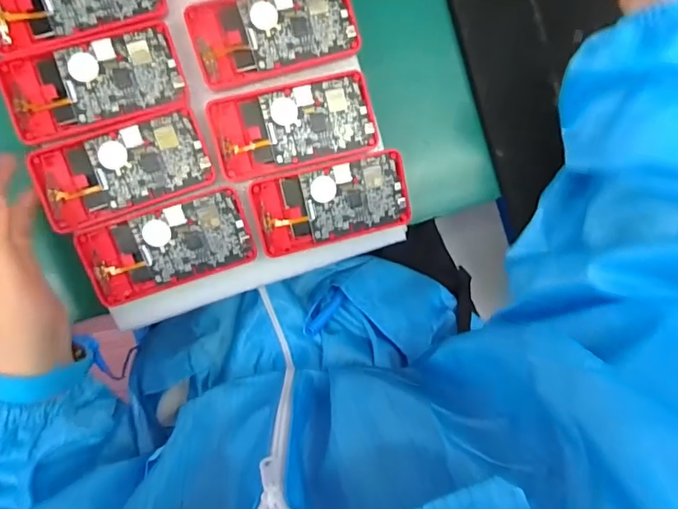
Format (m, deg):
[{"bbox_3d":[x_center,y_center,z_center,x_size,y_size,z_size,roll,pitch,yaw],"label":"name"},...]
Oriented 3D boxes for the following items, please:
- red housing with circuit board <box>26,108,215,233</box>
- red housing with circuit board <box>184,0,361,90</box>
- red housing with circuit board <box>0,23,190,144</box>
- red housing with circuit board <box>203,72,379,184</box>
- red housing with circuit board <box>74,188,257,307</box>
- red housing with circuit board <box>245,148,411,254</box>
[{"bbox_3d":[-0.157,-0.063,0.346,0.119,0.012,0.061,-20,96,-4],"label":"red housing with circuit board"},{"bbox_3d":[-0.047,-0.168,0.355,0.120,0.012,0.063,-17,96,-5],"label":"red housing with circuit board"},{"bbox_3d":[-0.175,-0.124,0.340,0.119,0.009,0.061,-17,96,-5],"label":"red housing with circuit board"},{"bbox_3d":[-0.033,-0.098,0.360,0.121,0.011,0.060,-15,96,-5],"label":"red housing with circuit board"},{"bbox_3d":[-0.127,-0.006,0.361,0.119,0.021,0.058,-19,96,-4],"label":"red housing with circuit board"},{"bbox_3d":[-0.004,-0.039,0.374,0.121,0.020,0.060,-13,96,-5],"label":"red housing with circuit board"}]

